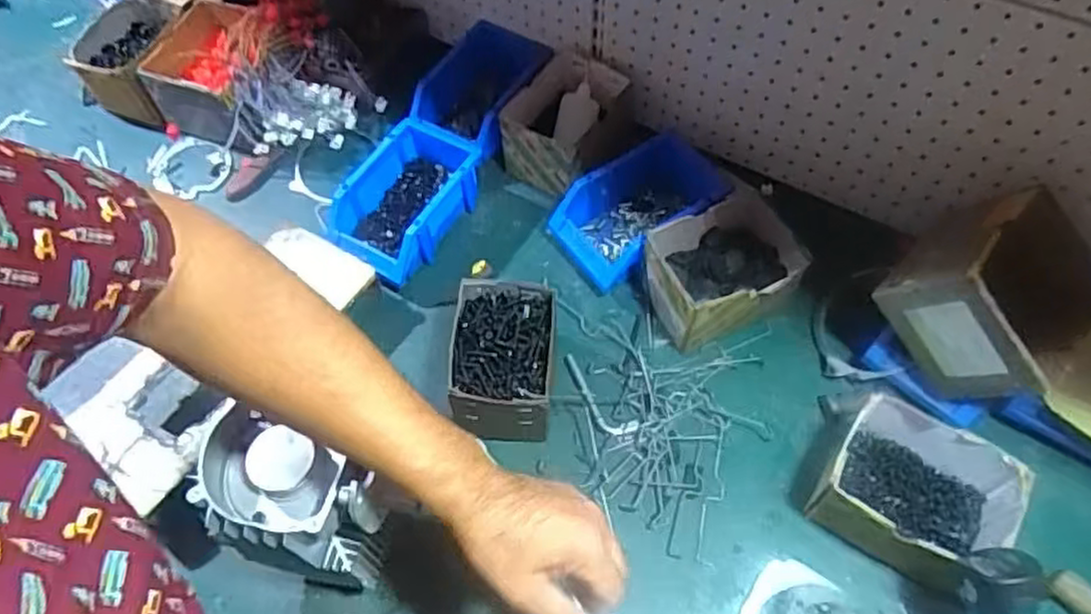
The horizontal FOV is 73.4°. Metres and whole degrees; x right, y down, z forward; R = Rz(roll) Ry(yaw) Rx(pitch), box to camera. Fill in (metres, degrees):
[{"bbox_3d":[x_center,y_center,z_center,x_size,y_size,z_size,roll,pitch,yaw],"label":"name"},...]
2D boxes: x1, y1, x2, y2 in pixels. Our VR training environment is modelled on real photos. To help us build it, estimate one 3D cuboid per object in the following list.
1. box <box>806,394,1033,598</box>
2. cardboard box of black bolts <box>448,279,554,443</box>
[{"bbox_3d":[0.335,0.169,0.671,0.155,0.093,0.133,35,65,20],"label":"box"},{"bbox_3d":[-0.042,0.062,0.751,0.106,0.095,0.159,2,58,2],"label":"cardboard box of black bolts"}]

